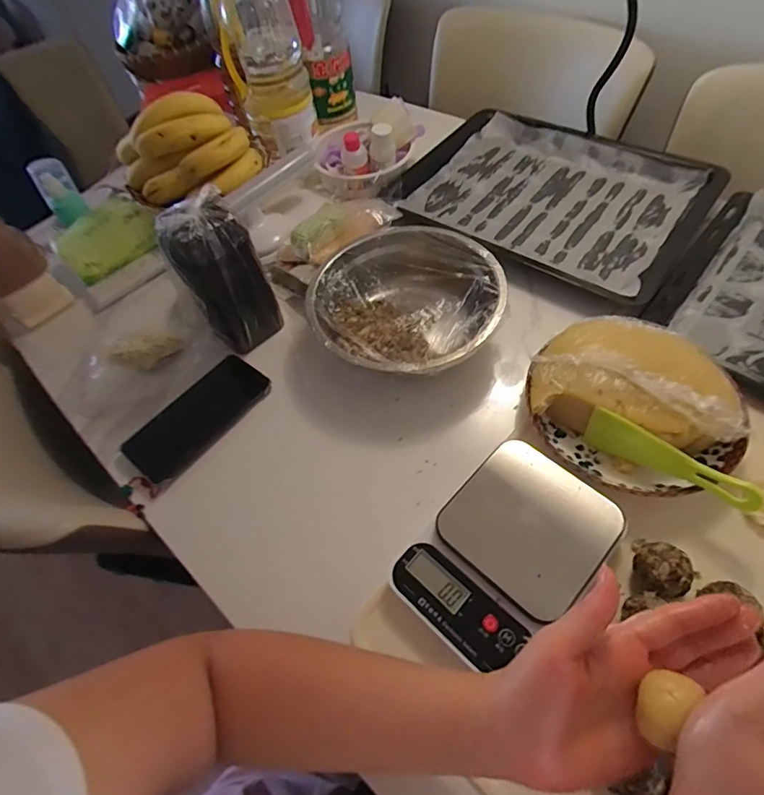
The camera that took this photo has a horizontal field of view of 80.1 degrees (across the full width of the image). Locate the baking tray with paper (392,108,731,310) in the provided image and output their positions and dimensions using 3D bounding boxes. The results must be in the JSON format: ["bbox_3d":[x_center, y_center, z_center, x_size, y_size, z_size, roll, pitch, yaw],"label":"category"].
[{"bbox_3d":[0.229,-0.287,0.641,0.390,0.051,0.323,30,65,21],"label":"baking tray with paper"}]

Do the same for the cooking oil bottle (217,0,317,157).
[{"bbox_3d":[-0.169,-0.483,0.640,0.097,0.213,0.115,-35,60,-15],"label":"cooking oil bottle"}]

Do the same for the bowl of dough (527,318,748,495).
[{"bbox_3d":[0.236,0.001,0.435,0.167,0.068,0.184,-30,59,-12],"label":"bowl of dough"}]

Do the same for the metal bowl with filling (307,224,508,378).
[{"bbox_3d":[0.026,-0.102,0.524,0.202,0.070,0.205,-3,57,5],"label":"metal bowl with filling"}]

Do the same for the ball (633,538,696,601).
[{"bbox_3d":[0.223,0.141,0.372,0.038,0.041,0.042,-30,59,-13],"label":"ball"}]

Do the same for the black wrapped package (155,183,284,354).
[{"bbox_3d":[-0.173,-0.124,0.509,0.081,0.178,0.061,-36,60,-16],"label":"black wrapped package"}]

